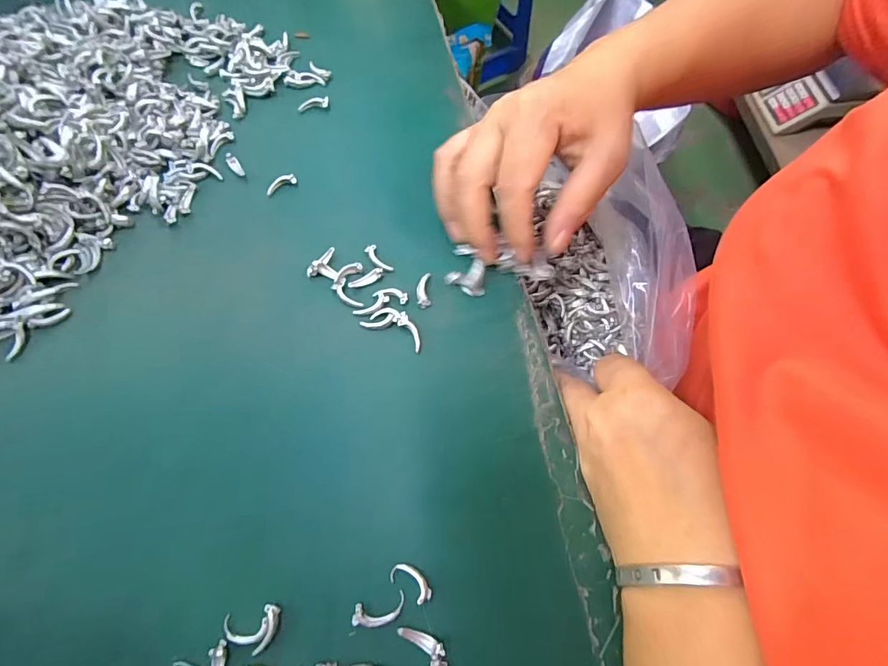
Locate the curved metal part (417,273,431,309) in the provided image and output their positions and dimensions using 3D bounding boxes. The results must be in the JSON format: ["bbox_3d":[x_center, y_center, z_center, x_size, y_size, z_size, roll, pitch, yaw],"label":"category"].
[{"bbox_3d":[-0.011,-0.025,0.252,0.008,0.004,0.021,0,70,-3],"label":"curved metal part"}]

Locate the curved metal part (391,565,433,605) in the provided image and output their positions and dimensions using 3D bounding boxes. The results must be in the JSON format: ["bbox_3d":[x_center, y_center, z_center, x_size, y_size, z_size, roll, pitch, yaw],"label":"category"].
[{"bbox_3d":[-0.015,0.114,0.202,0.020,0.006,0.010,34,72,9],"label":"curved metal part"}]

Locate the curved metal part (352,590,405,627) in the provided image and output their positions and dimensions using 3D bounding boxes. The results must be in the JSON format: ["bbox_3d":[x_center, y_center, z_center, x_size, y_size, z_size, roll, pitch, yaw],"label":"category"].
[{"bbox_3d":[-0.029,0.125,0.197,0.023,0.004,0.010,-12,71,-7],"label":"curved metal part"}]

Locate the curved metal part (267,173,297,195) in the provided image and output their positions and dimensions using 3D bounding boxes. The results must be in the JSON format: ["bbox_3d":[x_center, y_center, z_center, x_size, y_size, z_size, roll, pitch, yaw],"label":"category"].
[{"bbox_3d":[-0.102,-0.094,0.275,0.020,0.005,0.009,-27,73,-12],"label":"curved metal part"}]

